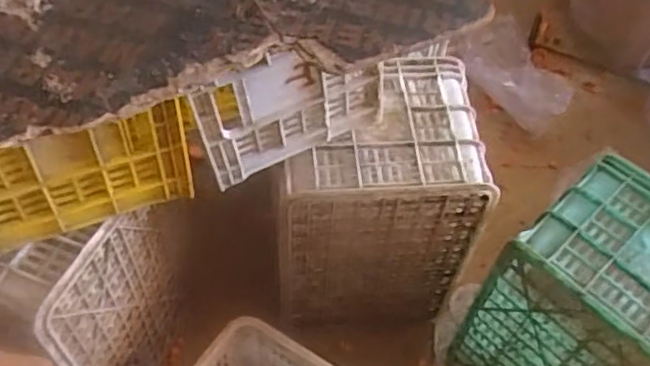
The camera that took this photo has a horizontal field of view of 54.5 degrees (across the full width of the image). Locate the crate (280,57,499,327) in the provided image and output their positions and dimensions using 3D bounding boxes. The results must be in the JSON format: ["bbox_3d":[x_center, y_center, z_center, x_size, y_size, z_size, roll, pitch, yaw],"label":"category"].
[{"bbox_3d":[0.089,0.033,1.234,0.339,0.452,0.297,-1,54,-4],"label":"crate"}]

